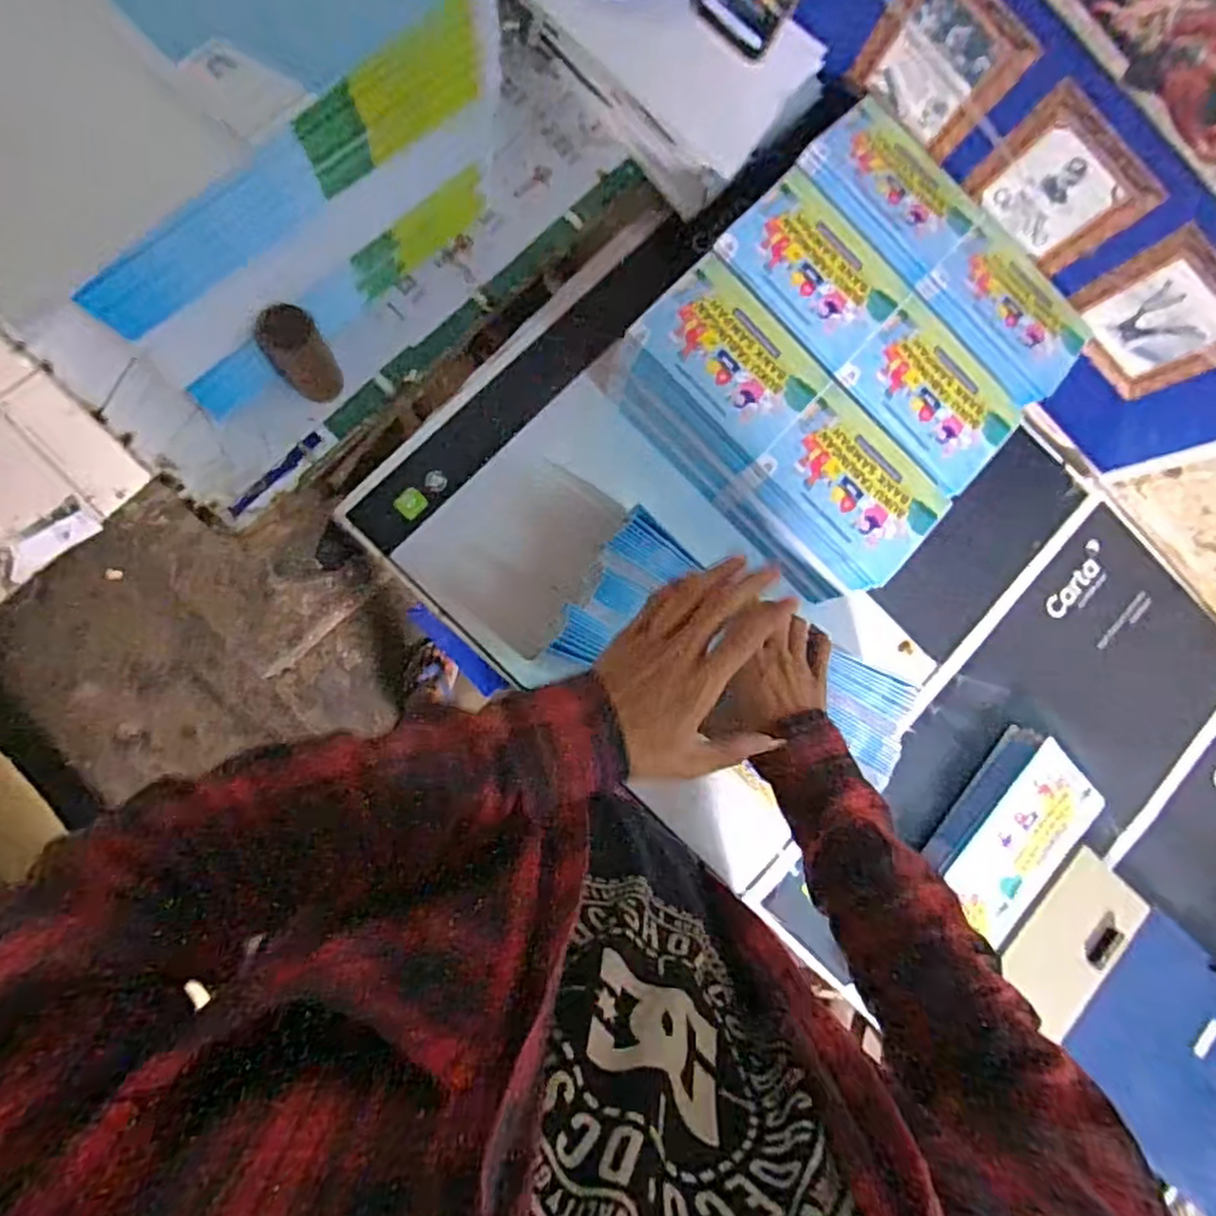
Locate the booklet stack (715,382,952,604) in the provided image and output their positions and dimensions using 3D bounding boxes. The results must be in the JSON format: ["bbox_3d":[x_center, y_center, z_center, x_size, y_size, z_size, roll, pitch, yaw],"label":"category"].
[{"bbox_3d":[0.204,-0.097,0.645,0.158,0.106,0.127,45,81,-4],"label":"booklet stack"}]

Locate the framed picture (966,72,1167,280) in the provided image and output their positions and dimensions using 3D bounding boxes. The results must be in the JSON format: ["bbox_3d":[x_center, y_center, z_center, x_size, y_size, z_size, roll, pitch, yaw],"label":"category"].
[{"bbox_3d":[0.386,-0.361,0.594,0.010,0.115,0.122,-44,94,-9],"label":"framed picture"}]

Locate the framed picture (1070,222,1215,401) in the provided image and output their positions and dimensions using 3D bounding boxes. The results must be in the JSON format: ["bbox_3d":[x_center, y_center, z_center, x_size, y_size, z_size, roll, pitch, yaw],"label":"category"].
[{"bbox_3d":[0.490,-0.254,0.616,0.121,0.139,0.008,44,81,-4],"label":"framed picture"}]

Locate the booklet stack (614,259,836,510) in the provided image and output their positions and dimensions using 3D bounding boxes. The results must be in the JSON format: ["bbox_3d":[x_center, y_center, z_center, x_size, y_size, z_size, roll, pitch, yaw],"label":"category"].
[{"bbox_3d":[0.095,-0.206,0.647,0.153,0.124,0.128,40,82,-5],"label":"booklet stack"}]

